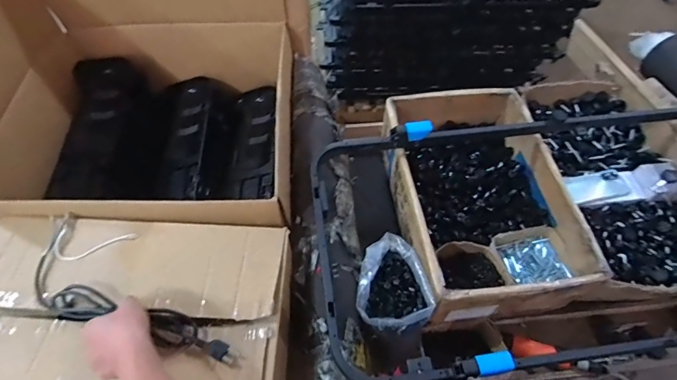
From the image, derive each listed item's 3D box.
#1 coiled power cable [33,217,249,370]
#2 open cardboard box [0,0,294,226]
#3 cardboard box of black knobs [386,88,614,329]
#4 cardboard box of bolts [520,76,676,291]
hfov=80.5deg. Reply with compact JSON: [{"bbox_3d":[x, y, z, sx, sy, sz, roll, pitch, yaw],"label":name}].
[{"bbox_3d":[-0.339,0.174,0.659,0.416,0.045,0.157,24,59,13],"label":"coiled power cable"},{"bbox_3d":[-0.420,-0.218,0.853,0.584,0.443,0.590,0,56,-2],"label":"open cardboard box"},{"bbox_3d":[0.312,0.013,0.934,0.350,0.169,0.524,-5,57,-5],"label":"cardboard box of black knobs"},{"bbox_3d":[0.680,-0.051,0.969,0.296,0.129,0.612,-8,57,-7],"label":"cardboard box of bolts"}]

